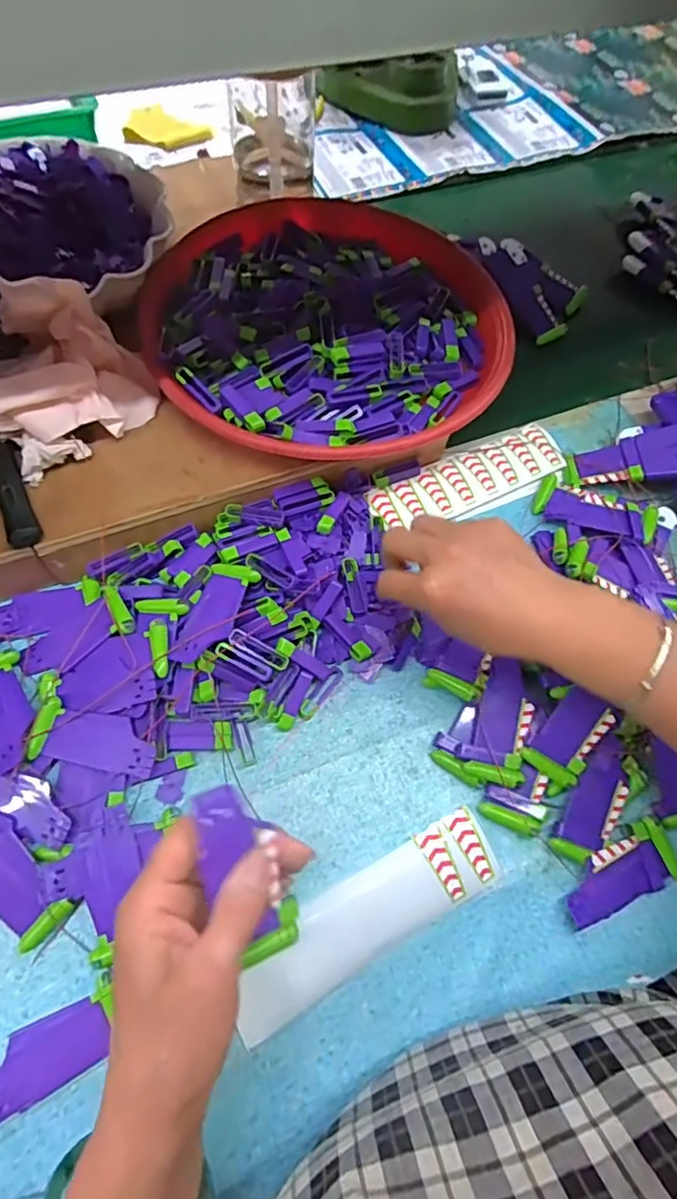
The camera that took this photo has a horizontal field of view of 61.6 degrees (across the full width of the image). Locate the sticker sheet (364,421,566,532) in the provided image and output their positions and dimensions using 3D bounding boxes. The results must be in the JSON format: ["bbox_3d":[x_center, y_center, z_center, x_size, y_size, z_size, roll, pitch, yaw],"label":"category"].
[{"bbox_3d":[0.120,-0.111,0.519,0.191,0.007,0.055,-25,68,-14],"label":"sticker sheet"}]

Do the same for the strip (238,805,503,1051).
[{"bbox_3d":[0.019,0.208,0.376,0.191,0.006,0.050,-27,76,-13],"label":"strip"}]

